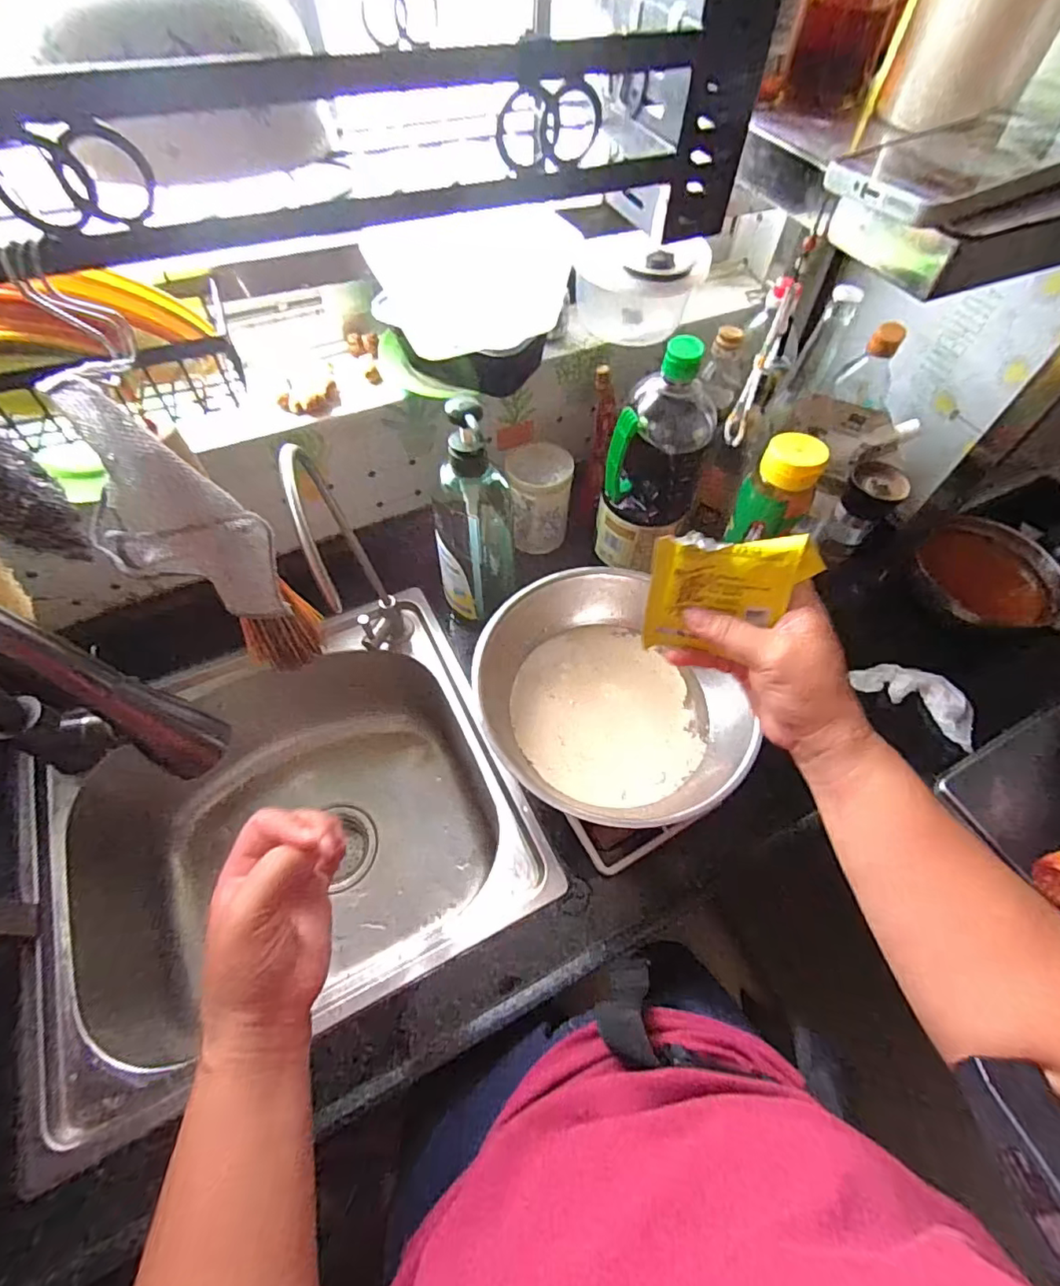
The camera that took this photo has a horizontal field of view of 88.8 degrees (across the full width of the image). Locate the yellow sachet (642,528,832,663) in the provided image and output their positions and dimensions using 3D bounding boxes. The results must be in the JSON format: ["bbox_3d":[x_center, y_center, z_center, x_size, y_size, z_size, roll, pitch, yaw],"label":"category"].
[{"bbox_3d":[0.123,-0.031,0.335,0.097,0.076,0.015,1,36,9],"label":"yellow sachet"}]

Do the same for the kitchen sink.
[{"bbox_3d":[-0.253,0.231,0.621,0.455,0.242,0.371,-23,61,-16],"label":"kitchen sink"}]

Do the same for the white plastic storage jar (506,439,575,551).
[{"bbox_3d":[0.011,-0.181,0.717,0.079,0.135,0.076,1,57,-2],"label":"white plastic storage jar"}]

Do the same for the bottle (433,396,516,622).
[{"bbox_3d":[-0.057,-0.118,0.566,0.085,0.267,0.056,-4,57,-5],"label":"bottle"}]

